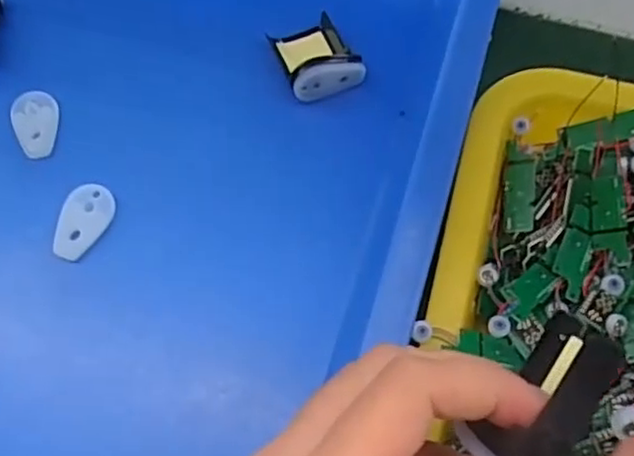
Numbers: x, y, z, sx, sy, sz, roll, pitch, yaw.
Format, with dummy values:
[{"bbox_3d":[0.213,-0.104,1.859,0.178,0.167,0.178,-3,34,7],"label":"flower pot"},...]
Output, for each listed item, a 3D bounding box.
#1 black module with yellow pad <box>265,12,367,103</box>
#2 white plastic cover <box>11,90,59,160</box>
[{"bbox_3d":[-0.001,-0.083,0.322,0.035,0.014,0.041,-24,69,-8],"label":"black module with yellow pad"},{"bbox_3d":[-0.136,-0.051,0.321,0.021,0.005,0.035,-8,68,-2],"label":"white plastic cover"}]

